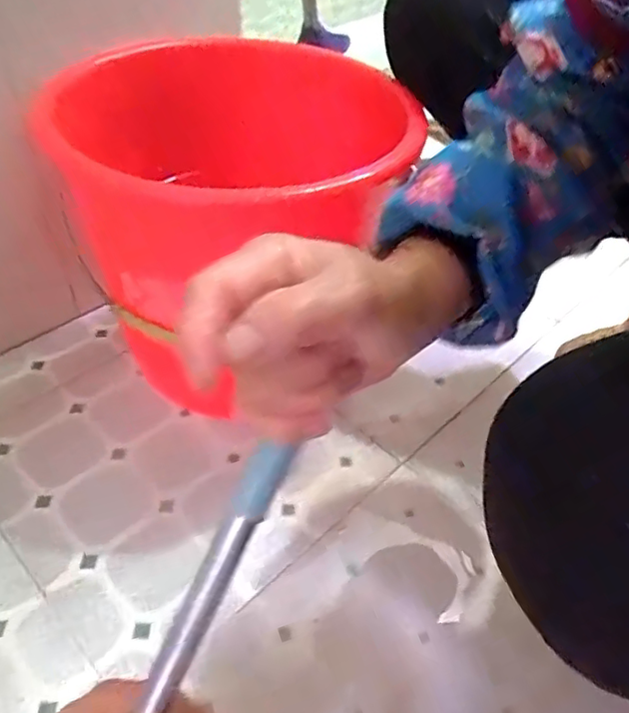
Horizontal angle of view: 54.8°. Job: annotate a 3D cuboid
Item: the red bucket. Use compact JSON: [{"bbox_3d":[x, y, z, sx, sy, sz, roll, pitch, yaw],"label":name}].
[{"bbox_3d":[-0.082,-0.106,0.563,0.256,0.277,0.282,-12,46,-16],"label":"red bucket"}]

